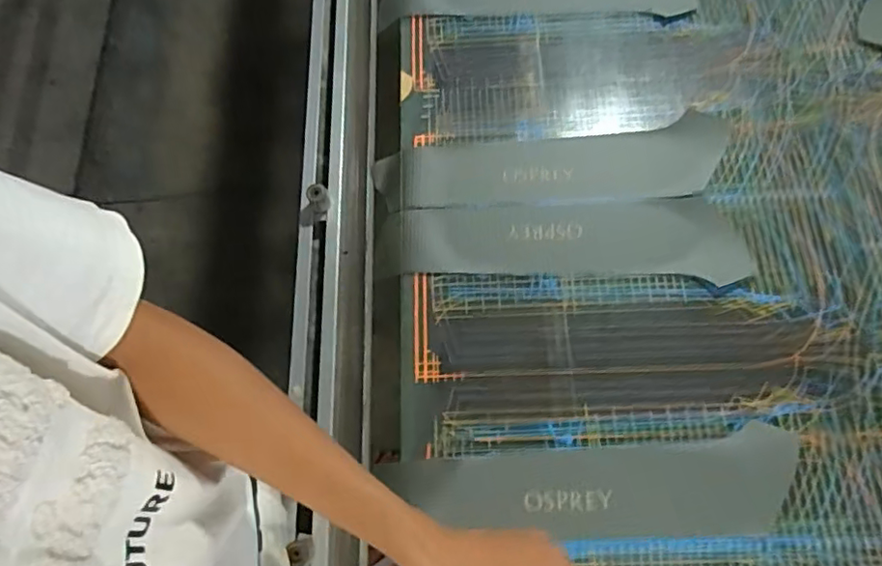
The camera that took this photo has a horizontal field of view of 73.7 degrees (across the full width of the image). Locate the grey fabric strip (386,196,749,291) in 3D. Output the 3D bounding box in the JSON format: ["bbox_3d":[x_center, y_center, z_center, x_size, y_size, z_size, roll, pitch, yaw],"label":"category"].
[{"bbox_3d":[0.140,-0.052,0.704,0.425,0.010,0.105,-1,69,1],"label":"grey fabric strip"}]

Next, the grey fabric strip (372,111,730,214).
[{"bbox_3d":[0.140,-0.145,0.739,0.434,0.007,0.108,-7,69,-1],"label":"grey fabric strip"}]

